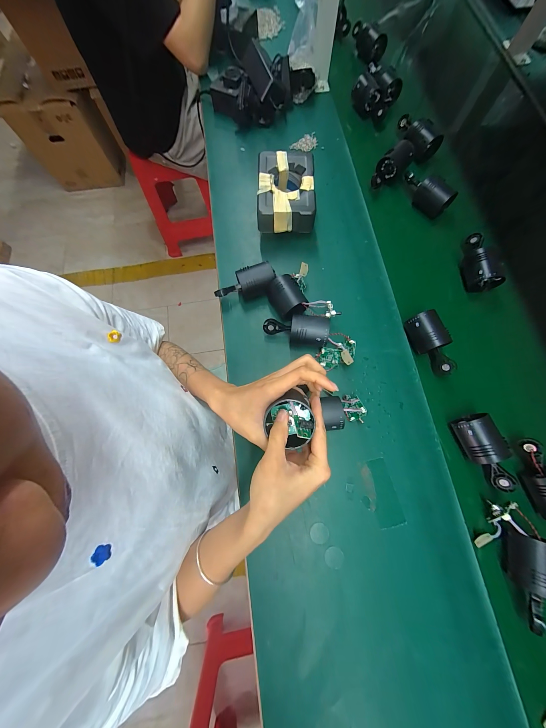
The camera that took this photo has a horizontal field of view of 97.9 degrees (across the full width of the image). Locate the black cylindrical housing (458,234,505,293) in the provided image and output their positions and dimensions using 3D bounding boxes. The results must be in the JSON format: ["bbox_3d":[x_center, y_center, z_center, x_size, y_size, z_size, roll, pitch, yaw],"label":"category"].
[{"bbox_3d":[0.407,-0.208,0.474,0.058,0.051,0.119,-5,74,2],"label":"black cylindrical housing"}]

